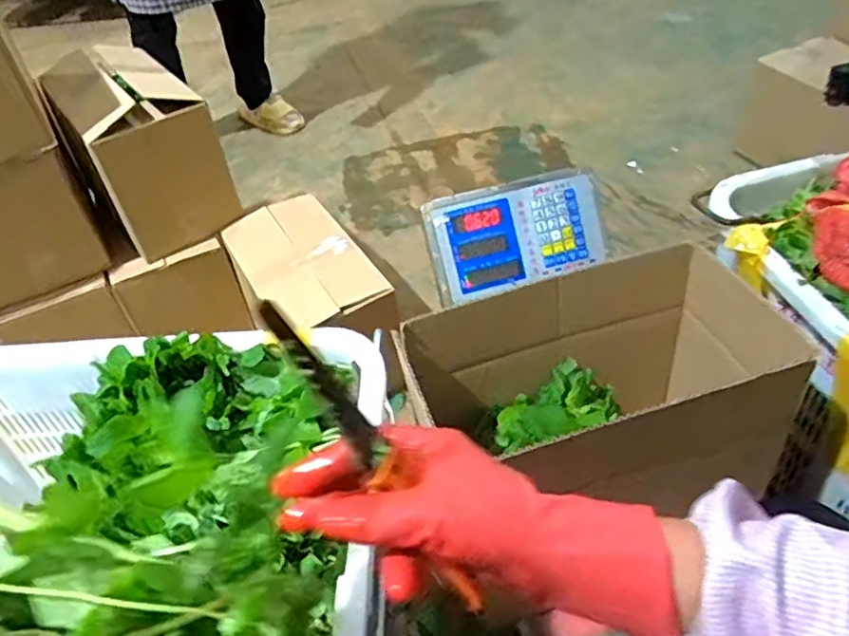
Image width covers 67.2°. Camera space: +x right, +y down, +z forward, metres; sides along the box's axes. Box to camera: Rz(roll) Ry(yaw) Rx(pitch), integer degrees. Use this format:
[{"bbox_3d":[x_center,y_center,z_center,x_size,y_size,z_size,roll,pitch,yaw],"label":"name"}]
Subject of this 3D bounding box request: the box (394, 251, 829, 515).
[{"bbox_3d":[0.175,0.085,0.658,0.354,0.195,0.233,-14,44,-8],"label":"box"}]

